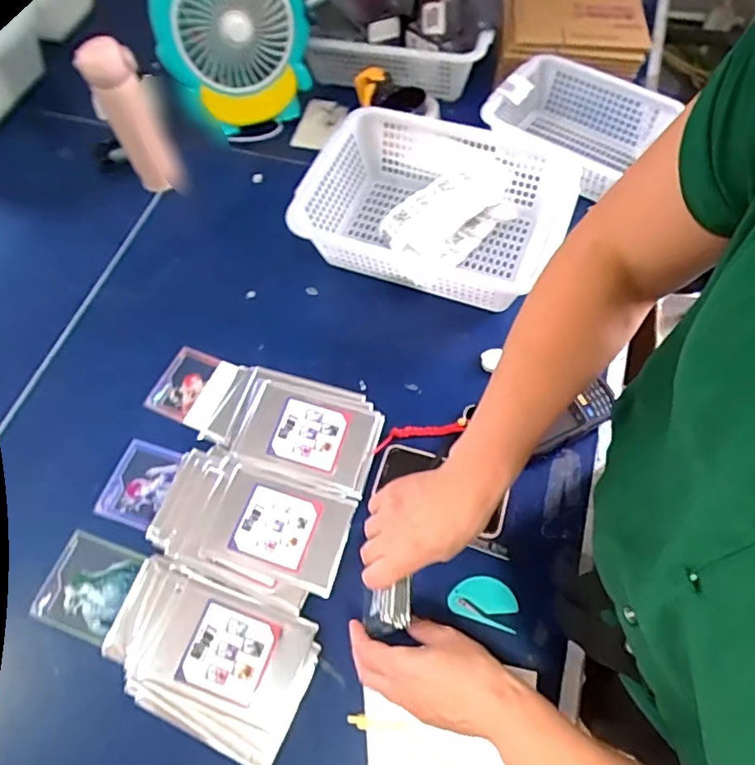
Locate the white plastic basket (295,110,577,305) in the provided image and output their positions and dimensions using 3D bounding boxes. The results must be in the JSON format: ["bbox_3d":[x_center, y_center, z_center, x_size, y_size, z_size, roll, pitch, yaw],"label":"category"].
[{"bbox_3d":[0.082,-0.245,0.790,0.361,0.096,0.251,12,63,9],"label":"white plastic basket"}]

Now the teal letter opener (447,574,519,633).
[{"bbox_3d":[0.115,0.233,0.591,0.071,0.008,0.048,14,63,10],"label":"teal letter opener"}]

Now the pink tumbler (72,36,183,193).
[{"bbox_3d":[-0.365,-0.389,0.821,0.073,0.215,0.061,-42,68,-18],"label":"pink tumbler"}]

